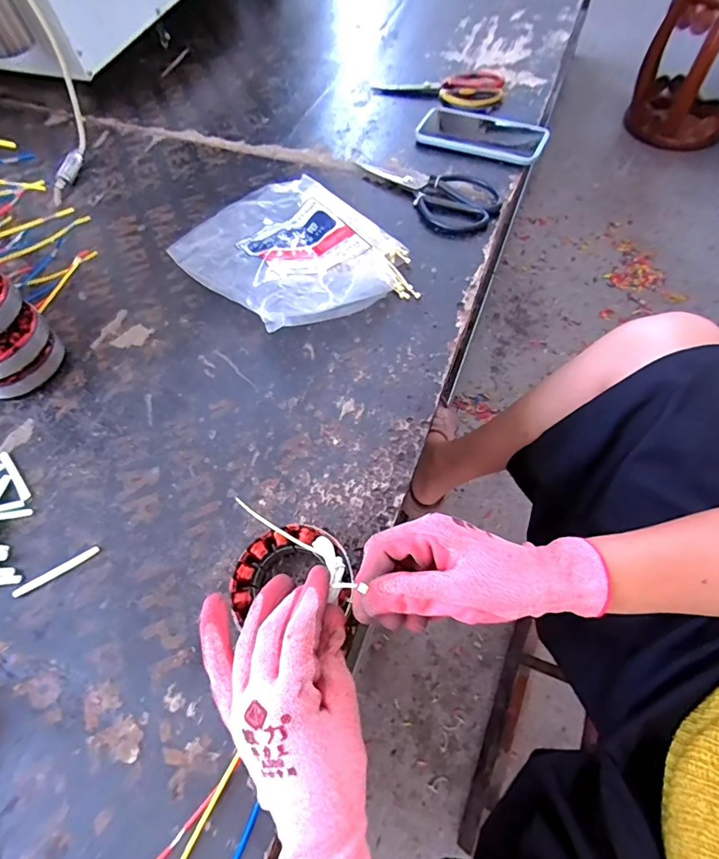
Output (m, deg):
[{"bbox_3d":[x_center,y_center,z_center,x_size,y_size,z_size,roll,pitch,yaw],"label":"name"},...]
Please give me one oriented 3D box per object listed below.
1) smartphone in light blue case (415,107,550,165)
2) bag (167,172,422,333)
[{"bbox_3d":[0.166,-0.403,0.609,0.167,0.009,0.090,26,65,16],"label":"smartphone in light blue case"},{"bbox_3d":[-0.077,-0.208,0.499,0.203,0.058,0.260,-36,65,-16],"label":"bag"}]

